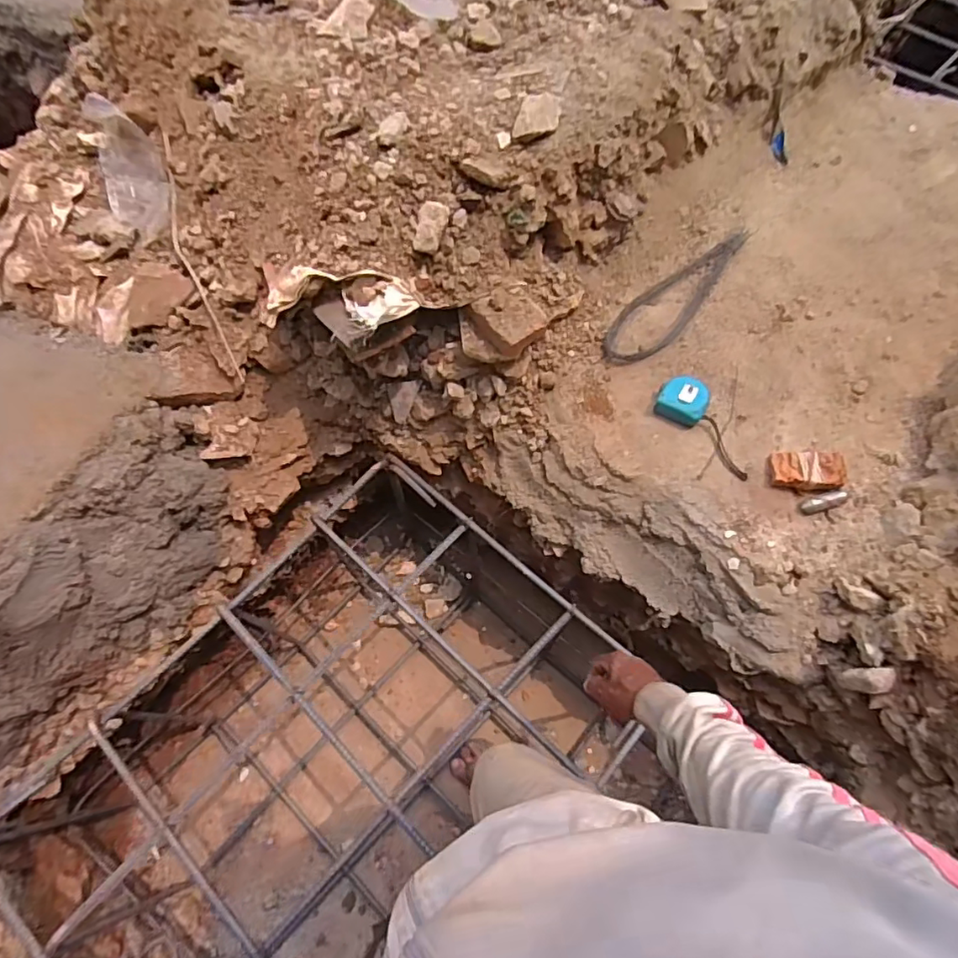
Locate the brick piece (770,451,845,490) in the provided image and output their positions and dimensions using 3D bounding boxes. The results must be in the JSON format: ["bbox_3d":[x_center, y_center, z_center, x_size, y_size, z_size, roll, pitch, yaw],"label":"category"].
[{"bbox_3d":[0.523,-0.015,0.904,0.102,0.040,0.069,7,66,3],"label":"brick piece"}]

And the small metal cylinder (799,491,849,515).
[{"bbox_3d":[0.545,0.037,0.887,0.075,0.016,0.023,-19,67,6],"label":"small metal cylinder"}]

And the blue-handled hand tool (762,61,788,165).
[{"bbox_3d":[0.641,-0.780,1.217,0.044,0.187,0.027,-19,27,-8],"label":"blue-handled hand tool"}]

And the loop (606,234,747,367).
[{"bbox_3d":[0.379,-0.351,1.064,0.108,0.025,0.425,40,72,16],"label":"loop"}]

